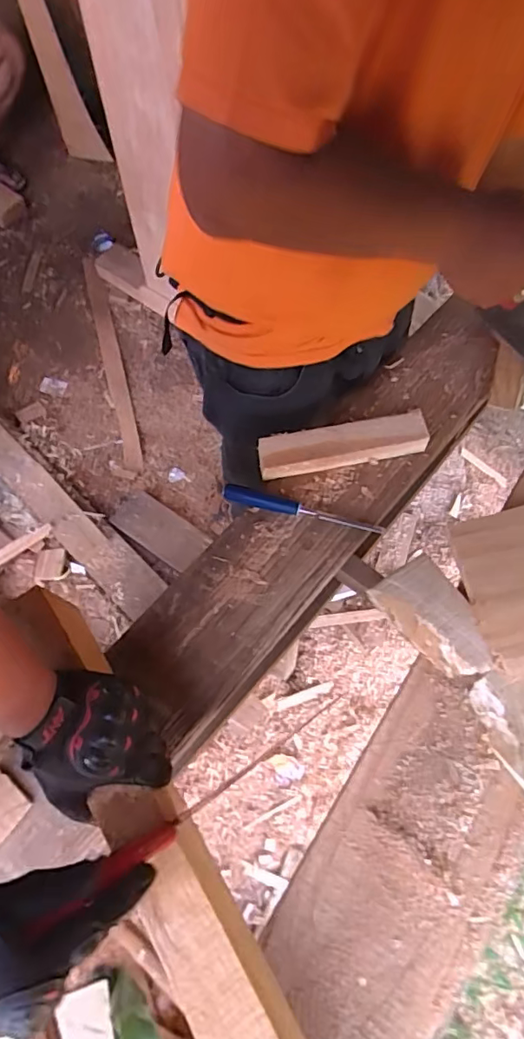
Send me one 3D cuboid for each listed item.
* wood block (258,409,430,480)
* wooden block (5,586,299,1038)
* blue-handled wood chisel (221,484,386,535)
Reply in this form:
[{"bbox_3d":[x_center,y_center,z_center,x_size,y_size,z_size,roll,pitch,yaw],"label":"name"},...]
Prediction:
[{"bbox_3d":[0.114,-0.106,0.739,0.234,0.038,0.054,-9,67,-4],"label":"wood block"},{"bbox_3d":[-0.098,0.299,0.475,0.070,0.033,0.547,-30,70,-13],"label":"wooden block"},{"bbox_3d":[0.056,-0.013,0.720,0.228,0.022,0.023,14,67,5],"label":"blue-handled wood chisel"}]

